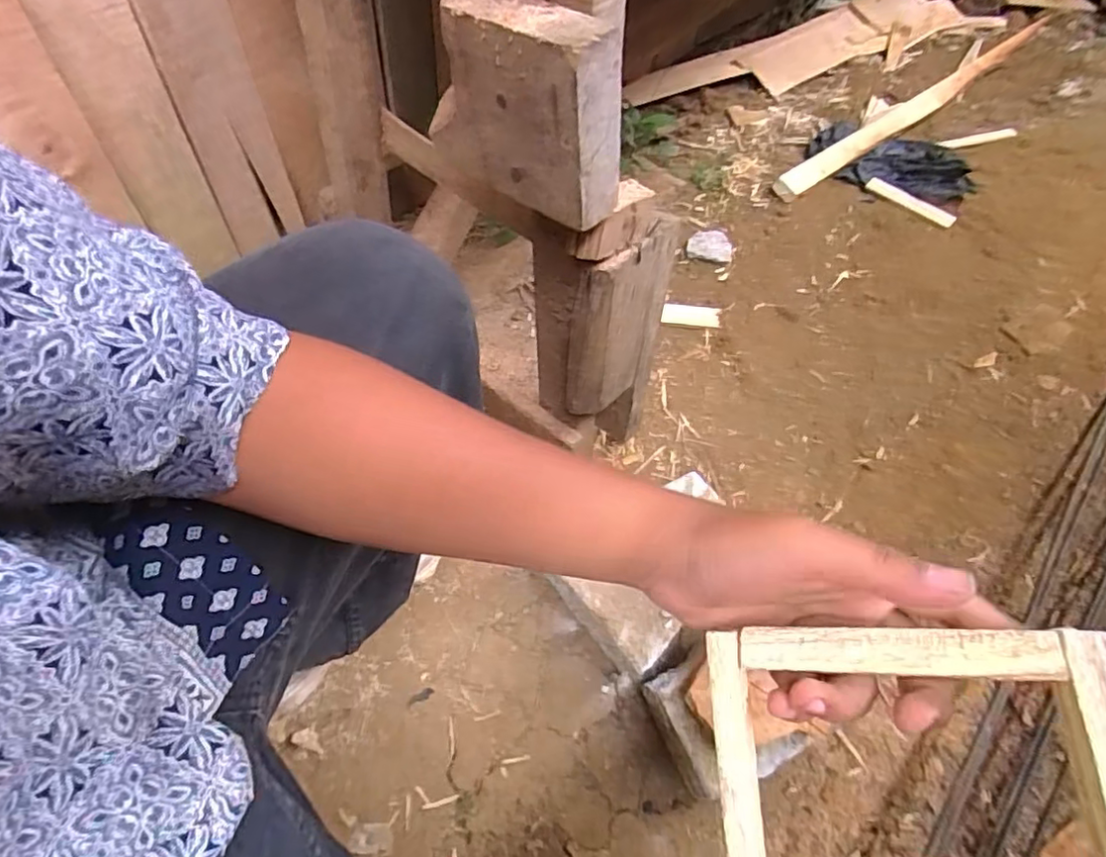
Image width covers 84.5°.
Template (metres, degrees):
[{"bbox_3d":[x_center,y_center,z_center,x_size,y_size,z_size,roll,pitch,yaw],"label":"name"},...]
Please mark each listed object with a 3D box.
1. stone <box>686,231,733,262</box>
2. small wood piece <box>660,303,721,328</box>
[{"bbox_3d":[0.261,-0.302,1.013,0.074,0.024,0.056,8,59,2],"label":"stone"},{"bbox_3d":[0.215,-0.176,0.955,0.087,0.009,0.038,8,59,1],"label":"small wood piece"}]

